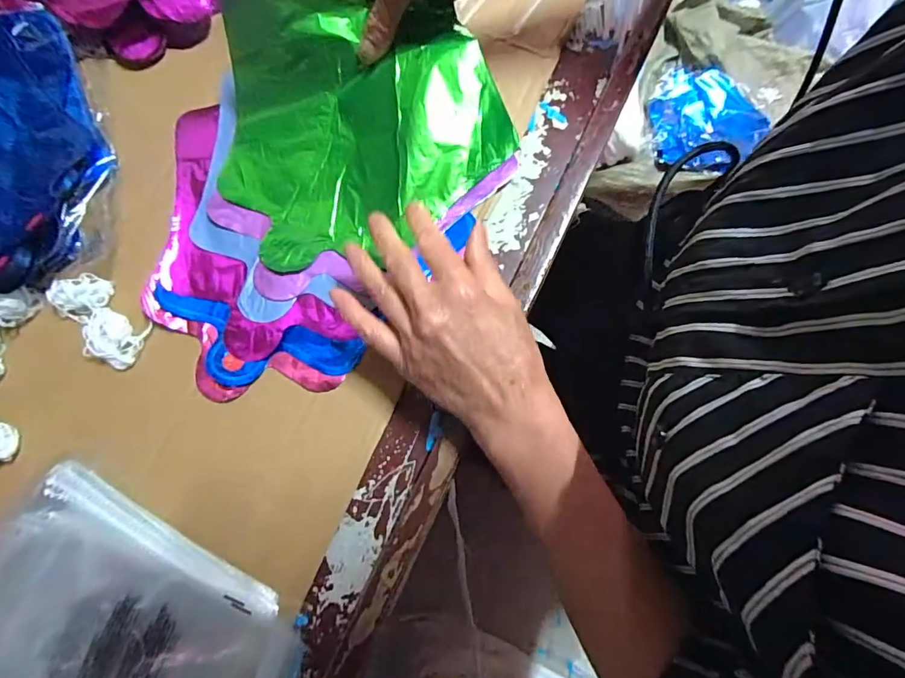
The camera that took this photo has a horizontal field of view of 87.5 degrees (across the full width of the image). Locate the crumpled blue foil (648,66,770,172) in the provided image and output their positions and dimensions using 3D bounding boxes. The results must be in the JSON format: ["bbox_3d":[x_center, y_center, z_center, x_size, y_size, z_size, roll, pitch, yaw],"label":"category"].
[{"bbox_3d":[0.507,-0.436,0.935,0.229,0.040,0.249,8,77,1],"label":"crumpled blue foil"}]

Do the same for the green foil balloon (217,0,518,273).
[{"bbox_3d":[-0.073,-0.174,0.371,0.221,0.033,0.199,-12,95,1],"label":"green foil balloon"}]

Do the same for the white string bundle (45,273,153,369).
[{"bbox_3d":[-0.265,-0.016,0.354,0.080,0.011,0.043,43,81,8],"label":"white string bundle"}]

